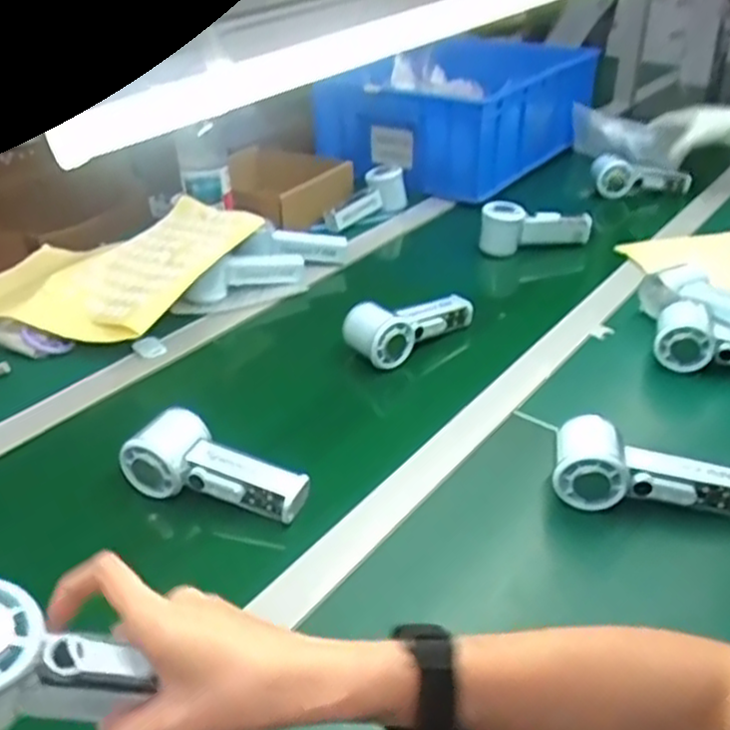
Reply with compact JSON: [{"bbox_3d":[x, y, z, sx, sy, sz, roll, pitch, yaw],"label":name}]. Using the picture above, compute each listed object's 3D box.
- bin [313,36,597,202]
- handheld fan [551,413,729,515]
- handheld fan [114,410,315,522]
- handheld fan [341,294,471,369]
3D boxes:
[{"bbox_3d":[0.171,-0.485,1.397,0.351,0.146,0.493,19,38,29],"label":"bin"},{"bbox_3d":[0.227,0.085,0.588,0.153,0.051,0.055,11,34,18],"label":"handheld fan"},{"bbox_3d":[-0.123,0.082,0.618,0.155,0.052,0.059,10,34,17],"label":"handheld fan"},{"bbox_3d":[0.050,-0.052,0.825,0.059,0.056,0.154,27,42,37],"label":"handheld fan"}]

